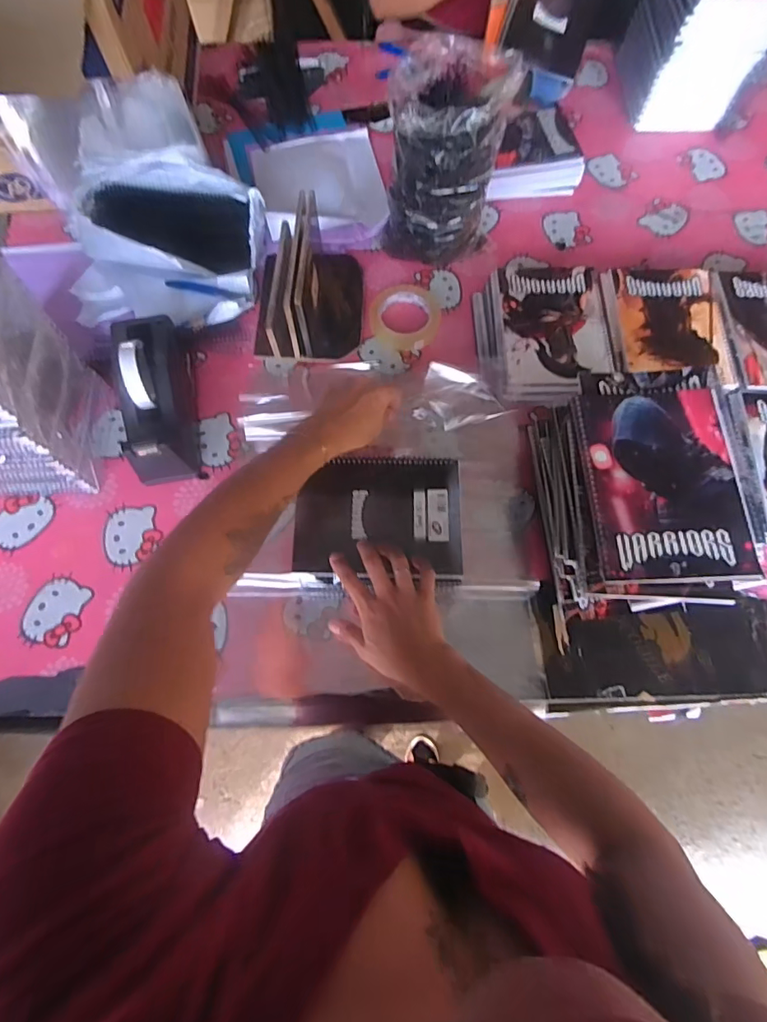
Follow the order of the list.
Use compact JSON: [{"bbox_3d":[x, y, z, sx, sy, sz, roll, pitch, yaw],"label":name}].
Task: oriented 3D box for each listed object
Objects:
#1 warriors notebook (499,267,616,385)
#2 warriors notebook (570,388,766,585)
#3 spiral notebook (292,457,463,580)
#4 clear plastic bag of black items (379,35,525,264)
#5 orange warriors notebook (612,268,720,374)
[{"bbox_3d":[0.244,-0.266,0.705,0.148,0.012,0.201,2,71,0],"label":"warriors notebook"},{"bbox_3d":[0.276,-0.029,0.493,0.147,0.013,0.199,-2,73,-3],"label":"warriors notebook"},{"bbox_3d":[-0.005,0.003,0.602,0.195,0.016,0.147,3,73,-1],"label":"spiral notebook"},{"bbox_3d":[0.082,-0.469,0.692,0.150,0.246,0.136,11,71,3],"label":"clear plastic bag of black items"},{"bbox_3d":[0.408,-0.274,0.711,0.140,0.014,0.172,2,71,0],"label":"orange warriors notebook"}]

